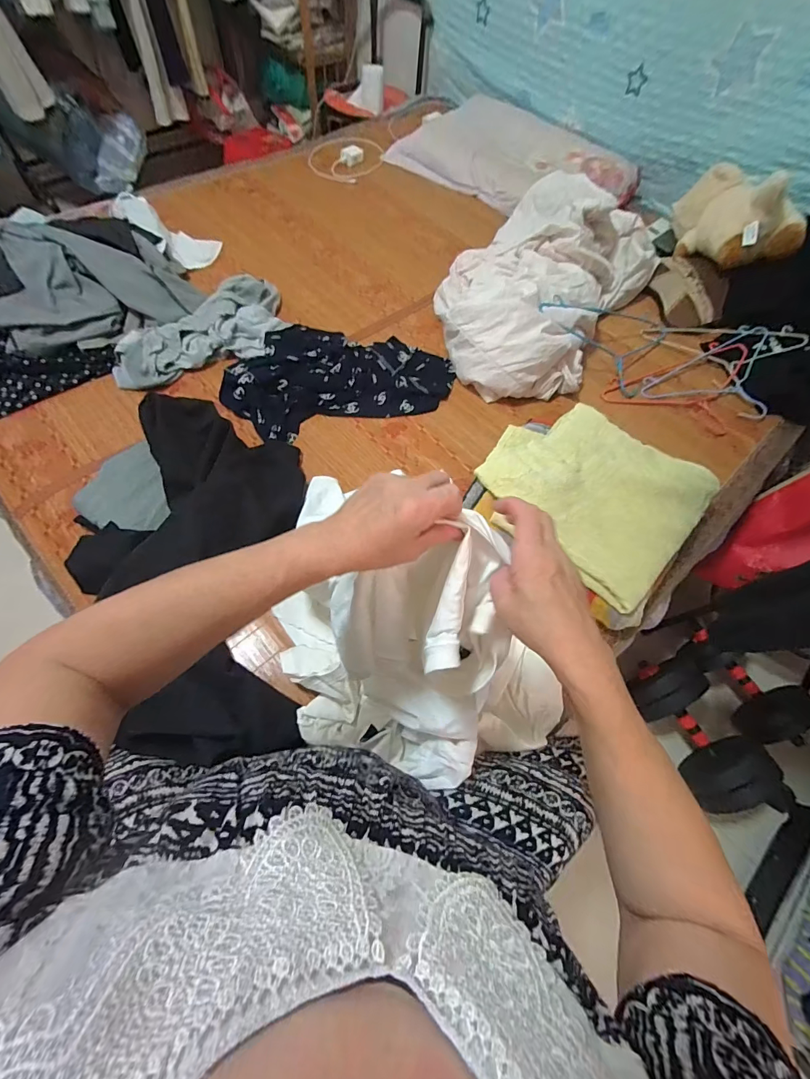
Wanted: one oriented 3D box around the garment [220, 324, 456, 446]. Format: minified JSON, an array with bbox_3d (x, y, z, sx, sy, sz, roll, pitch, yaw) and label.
[{"bbox_3d":[-0.151,-0.386,0.939,0.513,0.045,0.303,-17,65,-11],"label":"garment"}]

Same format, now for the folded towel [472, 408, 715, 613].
[{"bbox_3d":[0.337,-0.095,0.749,0.368,0.051,0.319,37,67,15],"label":"folded towel"}]

